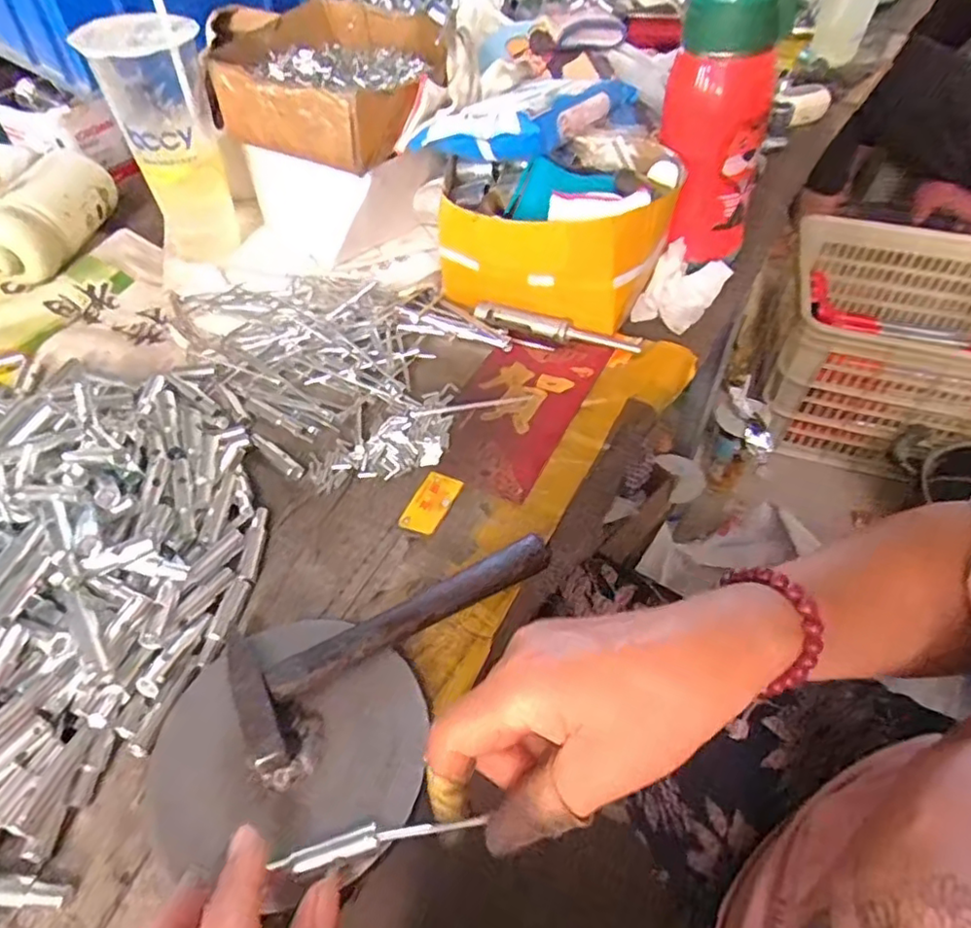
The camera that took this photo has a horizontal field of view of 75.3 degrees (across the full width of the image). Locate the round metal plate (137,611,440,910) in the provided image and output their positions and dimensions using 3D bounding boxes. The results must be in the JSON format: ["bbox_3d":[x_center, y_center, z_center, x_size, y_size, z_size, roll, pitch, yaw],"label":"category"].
[{"bbox_3d":[-0.093,0.130,0.294,0.128,0.013,0.117,-4,51,5],"label":"round metal plate"}]

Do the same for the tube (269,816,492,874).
[{"bbox_3d":[-0.043,0.156,0.263,0.086,0.008,0.011,-8,50,-10],"label":"tube"}]

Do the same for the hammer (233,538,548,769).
[{"bbox_3d":[-0.048,0.080,0.331,0.173,0.028,0.066,-30,56,-22],"label":"hammer"}]

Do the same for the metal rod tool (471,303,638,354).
[{"bbox_3d":[0.052,-0.106,0.491,0.134,0.011,0.017,19,53,16],"label":"metal rod tool"}]

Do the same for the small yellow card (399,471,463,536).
[{"bbox_3d":[-0.034,0.024,0.397,0.025,0.004,0.046,19,53,16],"label":"small yellow card"}]

